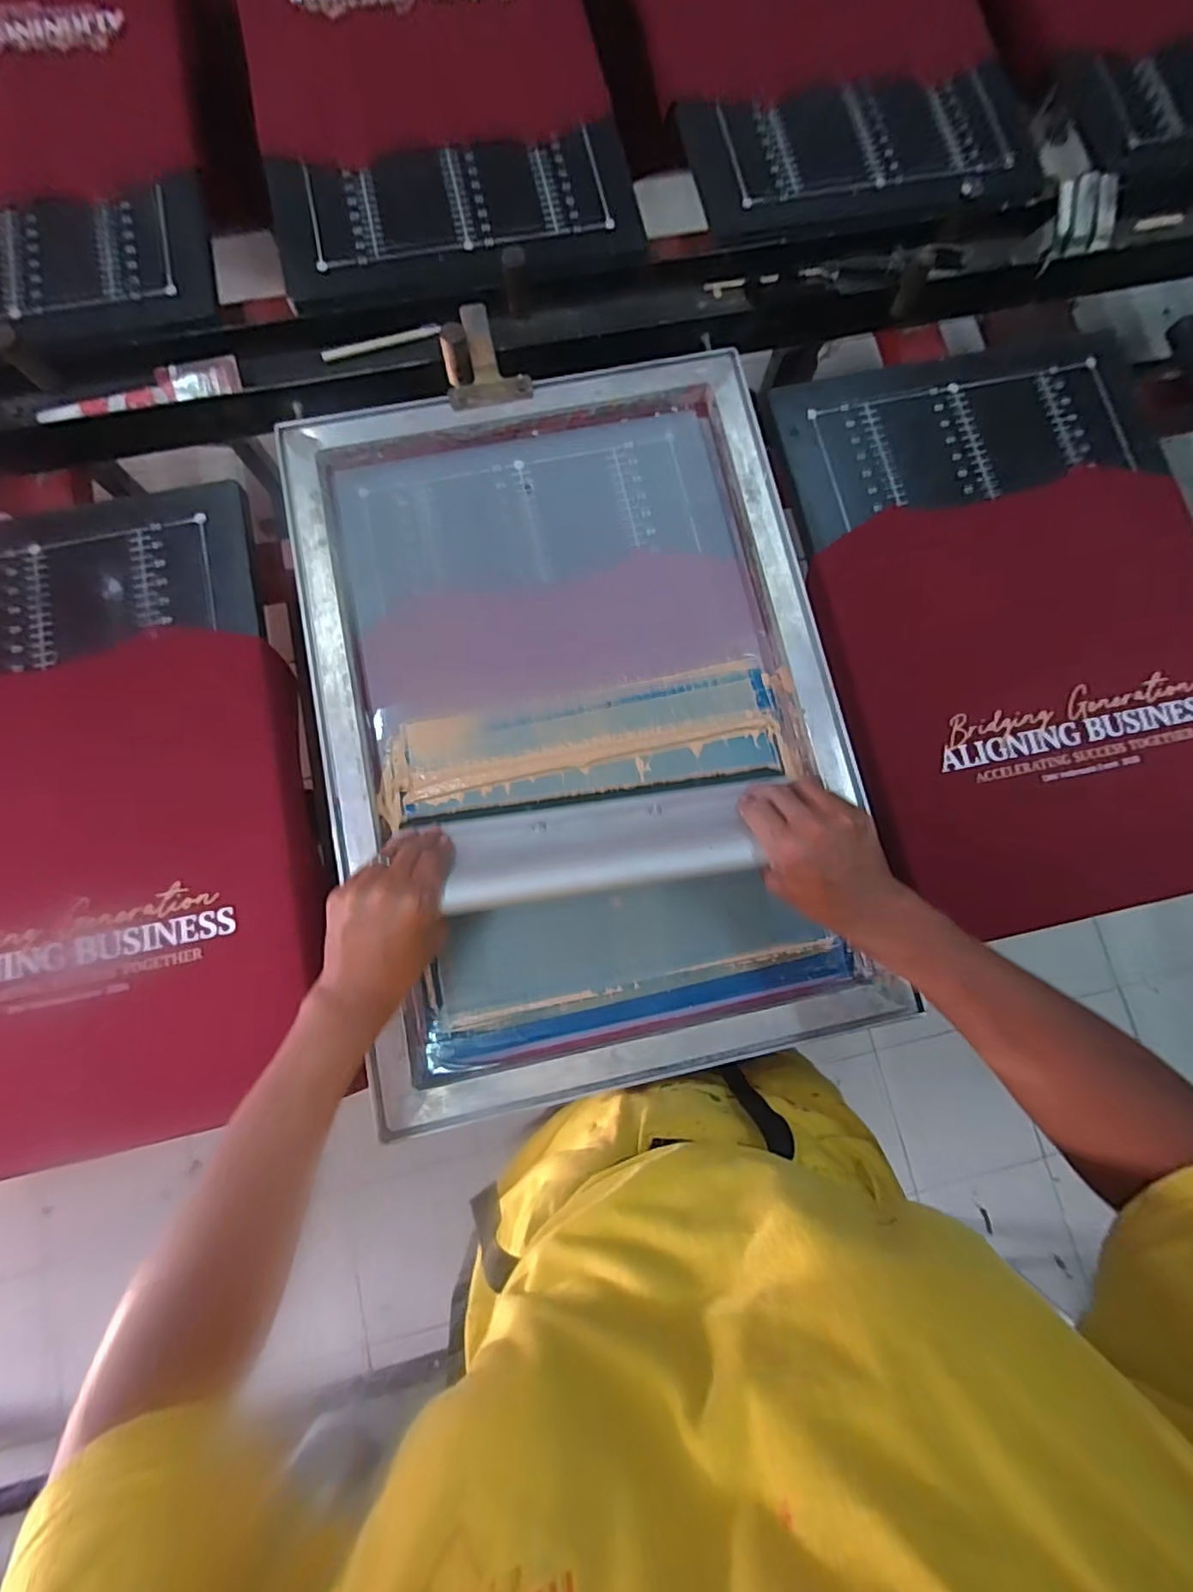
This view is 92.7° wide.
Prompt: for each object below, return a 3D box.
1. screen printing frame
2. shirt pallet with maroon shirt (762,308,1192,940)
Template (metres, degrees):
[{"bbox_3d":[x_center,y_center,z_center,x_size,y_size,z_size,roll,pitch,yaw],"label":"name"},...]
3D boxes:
[{"bbox_3d":[-0.016,-0.083,0.522,0.459,0.047,0.649,-12,83,-3],"label":"screen printing frame"},{"bbox_3d":[0.433,-0.190,0.565,0.415,0.036,0.592,-7,82,-3],"label":"shirt pallet with maroon shirt"}]

